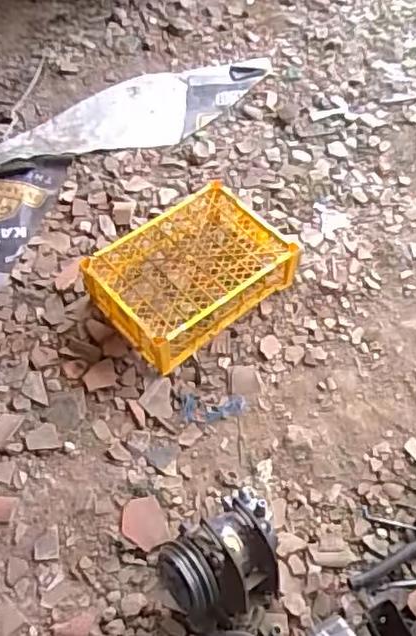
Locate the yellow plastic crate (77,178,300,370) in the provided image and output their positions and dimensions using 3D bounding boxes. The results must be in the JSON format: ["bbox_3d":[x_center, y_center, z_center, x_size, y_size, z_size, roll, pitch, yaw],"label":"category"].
[{"bbox_3d":[-0.041,-0.117,1.540,0.448,0.136,0.342,-33,62,-22],"label":"yellow plastic crate"}]

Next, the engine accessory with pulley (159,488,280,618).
[{"bbox_3d":[0.023,0.443,1.127,0.215,0.143,0.178,-21,58,-16],"label":"engine accessory with pulley"}]

